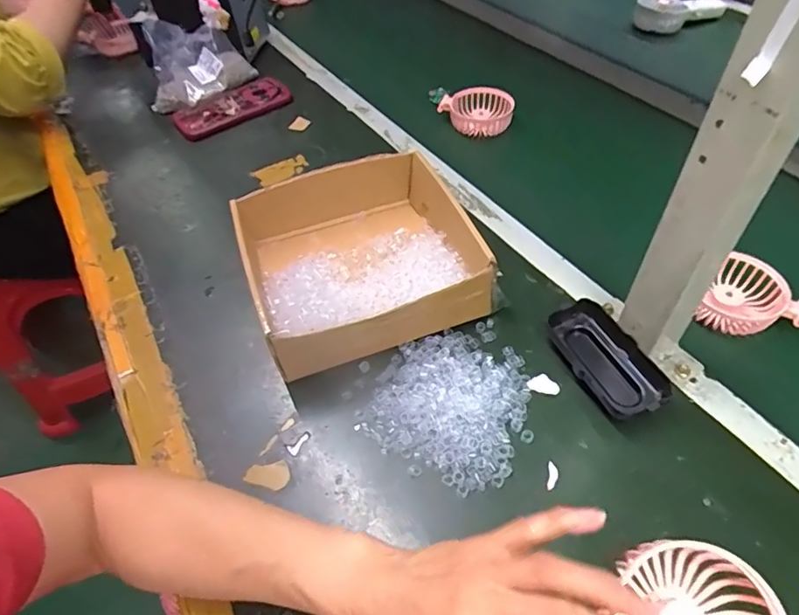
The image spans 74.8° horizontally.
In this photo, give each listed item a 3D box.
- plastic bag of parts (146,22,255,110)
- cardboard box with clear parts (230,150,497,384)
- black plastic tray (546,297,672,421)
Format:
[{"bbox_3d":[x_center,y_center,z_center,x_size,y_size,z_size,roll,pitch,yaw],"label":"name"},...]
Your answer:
[{"bbox_3d":[-0.319,-0.380,0.810,0.163,0.096,0.102,-30,54,-20],"label":"plastic bag of parts"},{"bbox_3d":[-0.039,-0.051,0.517,0.208,0.066,0.210,-18,51,-10],"label":"cardboard box with clear parts"},{"bbox_3d":[0.171,0.046,0.439,0.058,0.029,0.110,-22,52,-13],"label":"black plastic tray"}]

